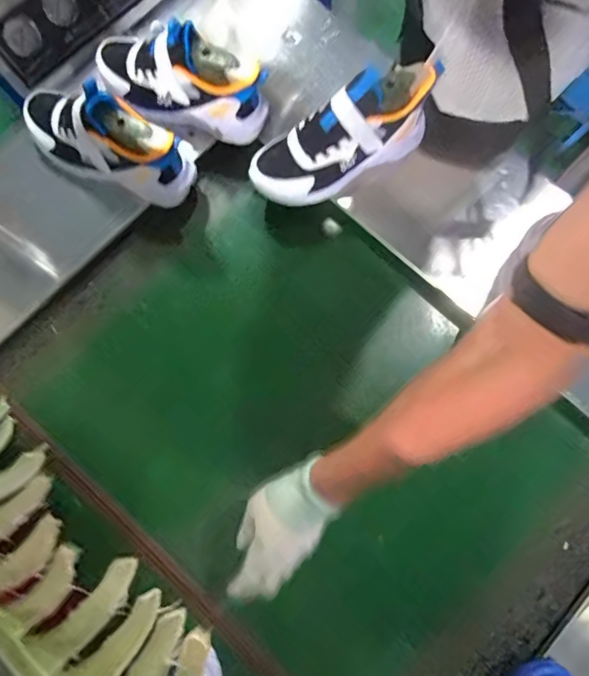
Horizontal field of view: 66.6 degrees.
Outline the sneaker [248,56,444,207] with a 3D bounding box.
[{"bbox_3d":[0.070,-0.268,0.610,0.258,0.135,0.083,-26,80,14],"label":"sneaker"}]

